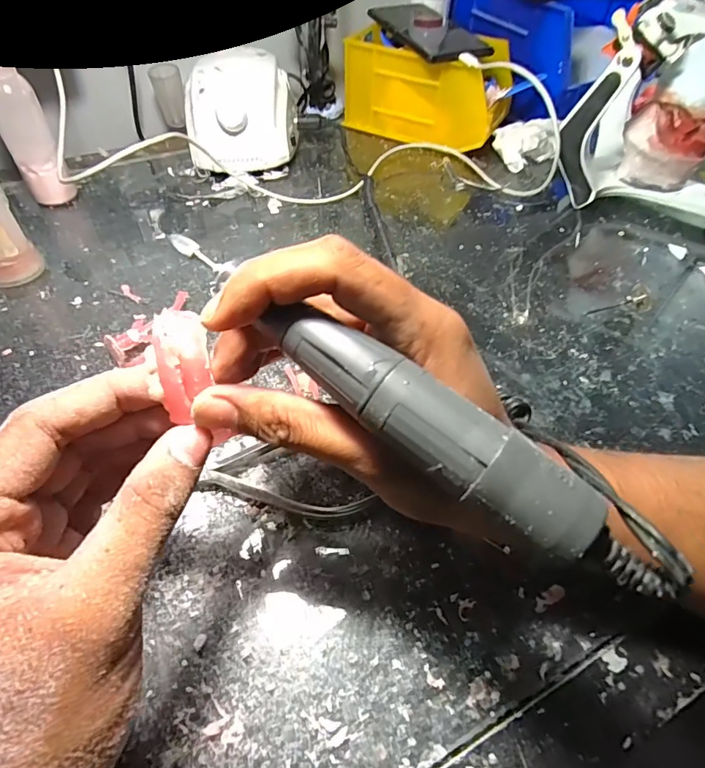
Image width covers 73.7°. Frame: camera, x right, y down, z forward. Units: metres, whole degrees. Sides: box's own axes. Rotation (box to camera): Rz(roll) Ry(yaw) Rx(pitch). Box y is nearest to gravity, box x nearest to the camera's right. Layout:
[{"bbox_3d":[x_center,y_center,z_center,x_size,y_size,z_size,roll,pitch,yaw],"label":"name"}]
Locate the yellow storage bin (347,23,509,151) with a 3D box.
[{"bbox_3d":[0.089,-0.330,0.528,0.164,0.087,0.114,30,56,20],"label":"yellow storage bin"}]

